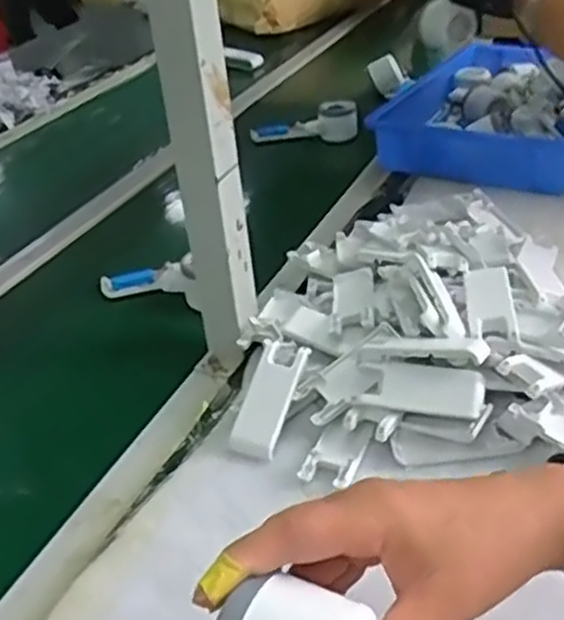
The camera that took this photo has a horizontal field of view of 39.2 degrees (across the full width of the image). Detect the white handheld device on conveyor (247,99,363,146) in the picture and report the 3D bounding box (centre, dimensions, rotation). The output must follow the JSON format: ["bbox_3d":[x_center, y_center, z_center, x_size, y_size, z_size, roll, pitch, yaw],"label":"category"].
[{"bbox_3d":[0.035,-0.288,1.247,0.175,0.063,0.048,-4,38,20],"label":"white handheld device on conveyor"}]

